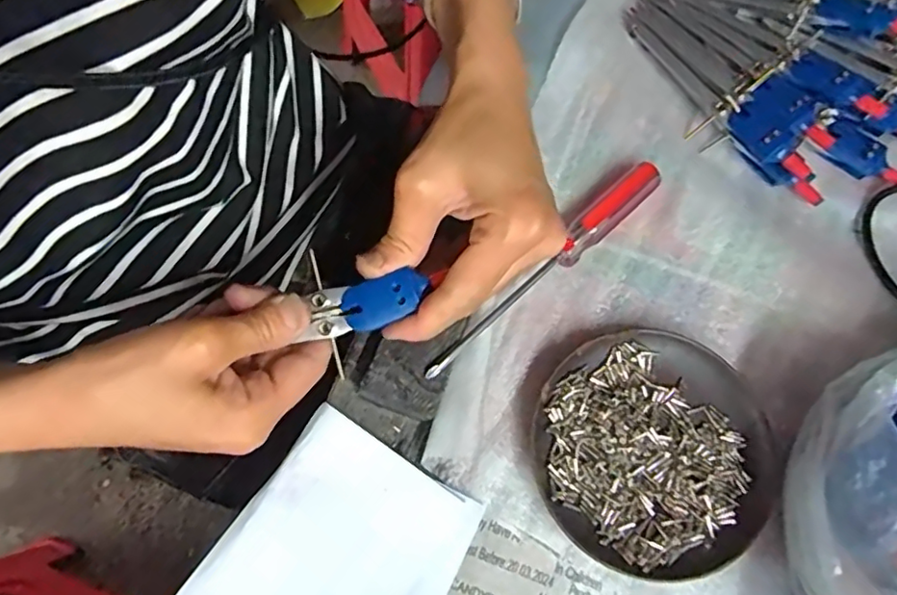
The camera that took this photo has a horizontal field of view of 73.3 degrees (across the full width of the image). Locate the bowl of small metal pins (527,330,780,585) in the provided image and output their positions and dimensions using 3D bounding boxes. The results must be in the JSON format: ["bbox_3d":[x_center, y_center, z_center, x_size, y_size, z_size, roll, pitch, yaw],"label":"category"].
[{"bbox_3d":[0.102,0.077,0.305,0.117,0.016,0.115,1,71,-1],"label":"bowl of small metal pins"}]

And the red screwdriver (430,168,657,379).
[{"bbox_3d":[0.055,-0.017,0.331,0.174,0.018,0.018,-41,77,-15],"label":"red screwdriver"}]

